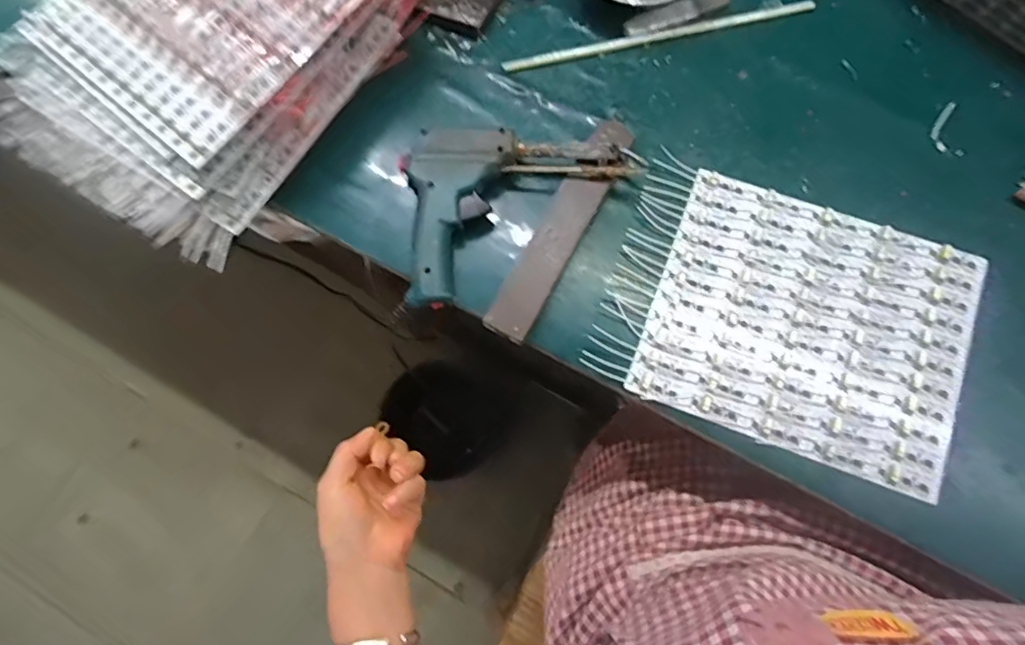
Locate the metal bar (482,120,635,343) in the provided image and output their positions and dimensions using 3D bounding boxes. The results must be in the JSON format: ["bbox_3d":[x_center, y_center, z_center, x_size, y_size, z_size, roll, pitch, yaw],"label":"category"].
[{"bbox_3d":[0.042,-0.077,0.439,0.032,0.009,0.198,29,80,8],"label":"metal bar"}]

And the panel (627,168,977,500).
[{"bbox_3d":[0.227,0.001,0.426,0.226,0.006,0.190,21,77,5],"label":"panel"}]

